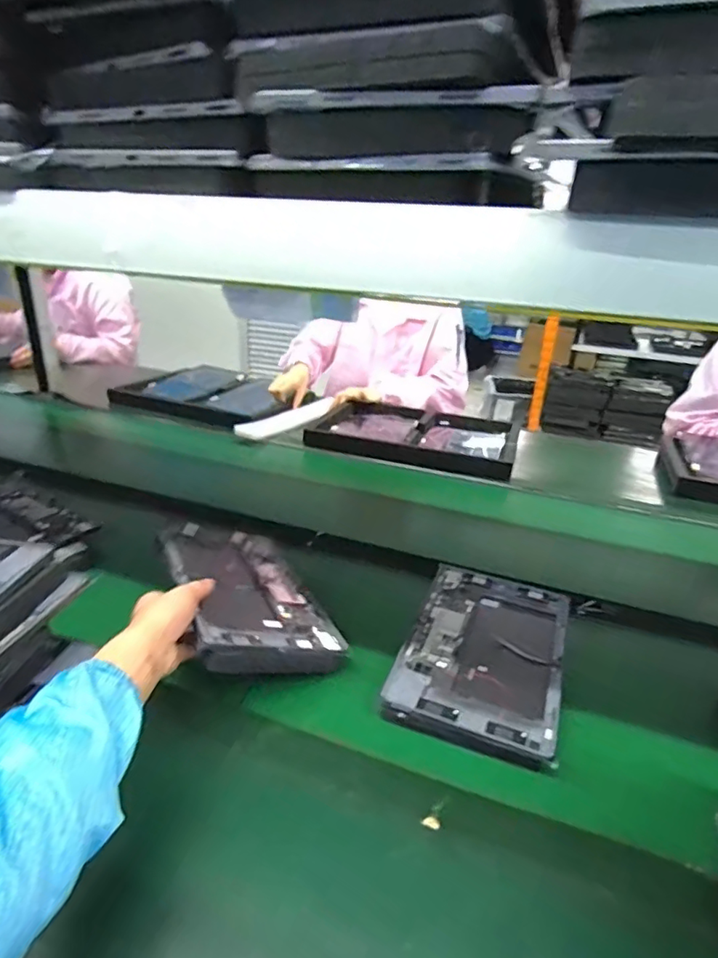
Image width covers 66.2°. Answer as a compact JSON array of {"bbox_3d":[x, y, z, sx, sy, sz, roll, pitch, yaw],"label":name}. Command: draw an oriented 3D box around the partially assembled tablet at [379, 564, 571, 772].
[{"bbox_3d":[0.142,0.192,0.622,0.165,0.022,0.267,12,26,19],"label":"partially assembled tablet"}]

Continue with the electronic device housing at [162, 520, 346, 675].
[{"bbox_3d":[-0.134,0.128,0.643,0.167,0.025,0.270,15,15,-32],"label":"electronic device housing"}]

